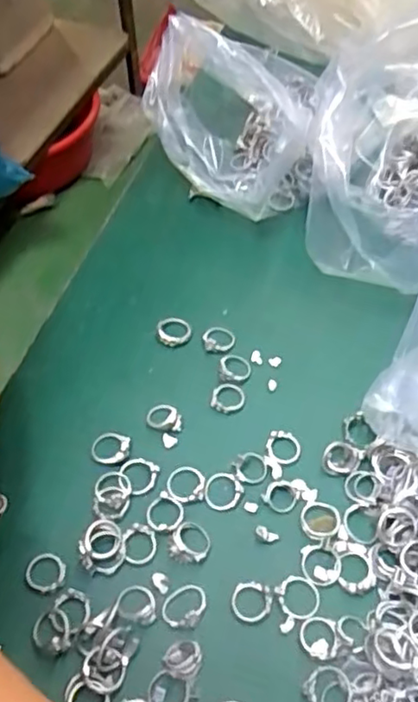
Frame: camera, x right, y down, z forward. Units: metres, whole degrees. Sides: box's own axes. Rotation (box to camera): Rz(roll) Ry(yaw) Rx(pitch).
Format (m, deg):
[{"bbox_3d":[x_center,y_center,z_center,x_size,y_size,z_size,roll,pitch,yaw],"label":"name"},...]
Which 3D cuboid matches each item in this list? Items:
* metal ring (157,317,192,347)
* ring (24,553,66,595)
[{"bbox_3d":[-0.024,-0.015,0.430,0.023,0.004,0.021,0,53,1],"label":"metal ring"},{"bbox_3d":[-0.086,0.115,0.333,0.020,0.004,0.020,0,53,1],"label":"ring"}]

